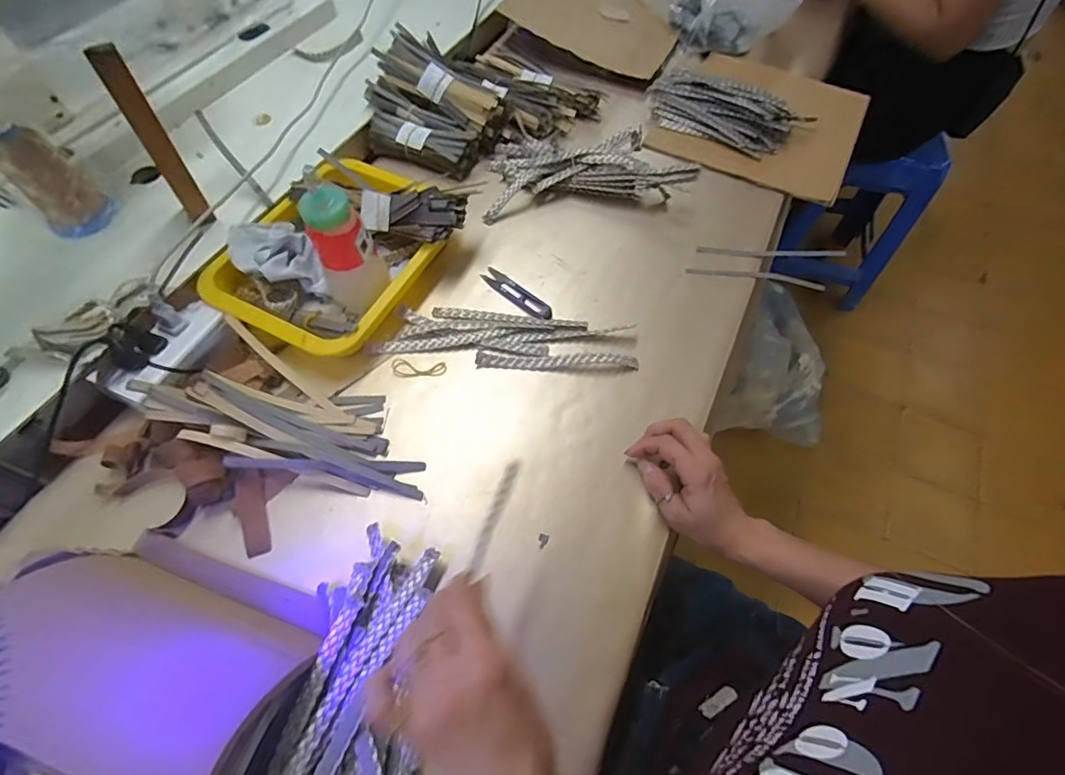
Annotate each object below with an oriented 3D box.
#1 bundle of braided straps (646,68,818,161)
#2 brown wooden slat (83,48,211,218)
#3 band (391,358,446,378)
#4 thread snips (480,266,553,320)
[{"bbox_3d":[0.275,-0.402,0.729,0.219,0.046,0.111,29,64,13],"label":"bundle of braided straps"},{"bbox_3d":[-0.367,-0.235,0.504,0.028,0.185,0.012,-20,62,-13],"label":"brown wooden slat"},{"bbox_3d":[-0.119,-0.019,0.532,0.057,0.004,0.020,4,61,0],"label":"band"},{"bbox_3d":[-0.018,-0.107,0.584,0.099,0.006,0.022,38,66,18],"label":"thread snips"}]

